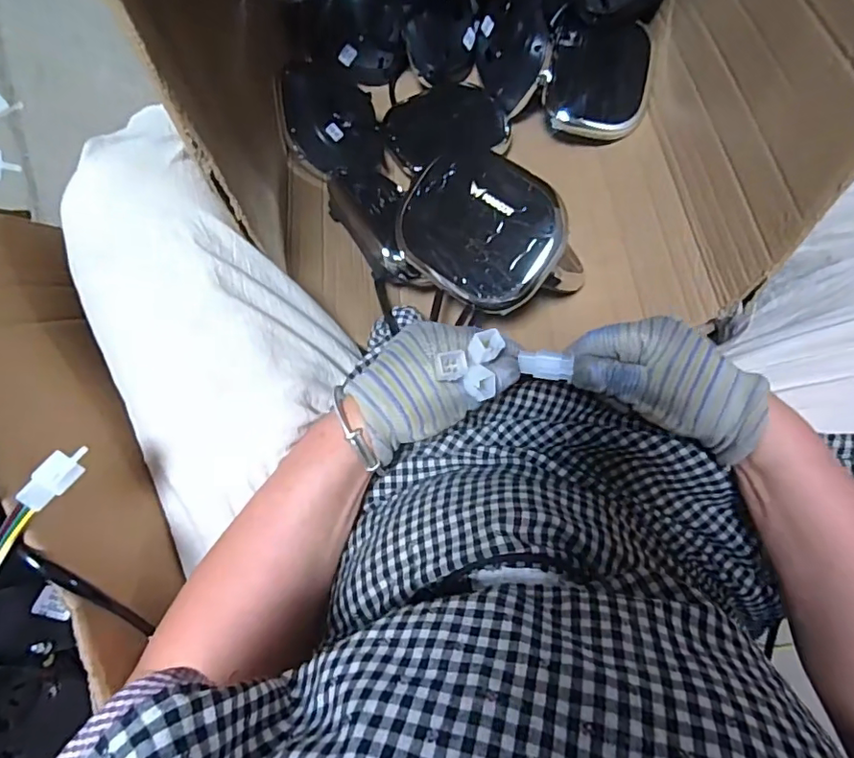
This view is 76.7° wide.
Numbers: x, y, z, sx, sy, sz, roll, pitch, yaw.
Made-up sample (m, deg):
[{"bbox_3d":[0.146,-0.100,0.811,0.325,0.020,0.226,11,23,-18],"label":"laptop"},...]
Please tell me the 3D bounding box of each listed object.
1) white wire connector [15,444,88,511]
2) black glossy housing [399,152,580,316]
[{"bbox_3d":[-0.195,0.051,0.283,0.017,0.008,0.037,41,69,-7],"label":"white wire connector"},{"bbox_3d":[0.058,-0.119,0.468,0.157,0.045,0.114,40,103,15],"label":"black glossy housing"}]

